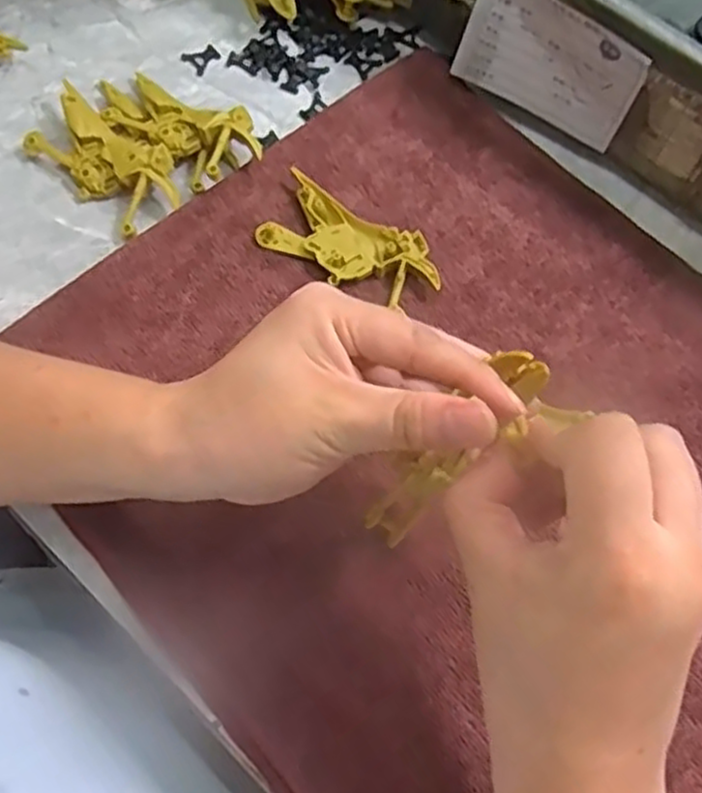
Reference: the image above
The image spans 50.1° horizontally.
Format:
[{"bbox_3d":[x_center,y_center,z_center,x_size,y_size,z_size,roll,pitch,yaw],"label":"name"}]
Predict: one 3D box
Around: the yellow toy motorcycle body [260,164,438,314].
[{"bbox_3d":[0.001,-0.083,0.414,0.100,0.013,0.048,30,69,10],"label":"yellow toy motorcycle body"}]

